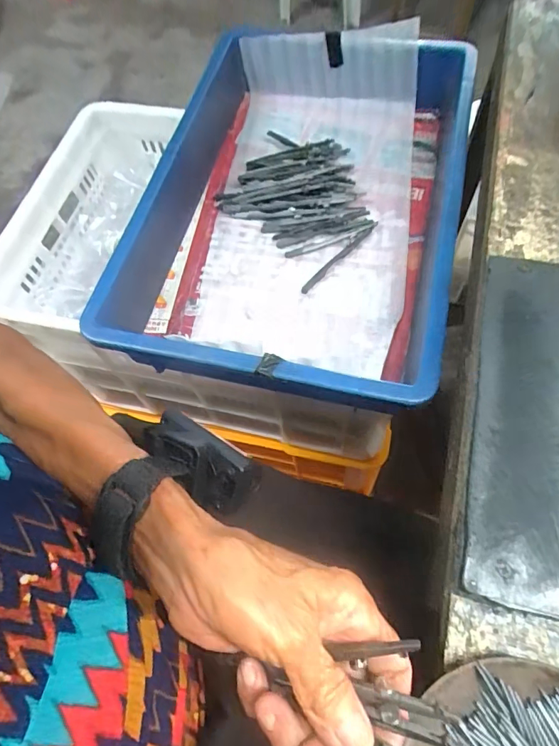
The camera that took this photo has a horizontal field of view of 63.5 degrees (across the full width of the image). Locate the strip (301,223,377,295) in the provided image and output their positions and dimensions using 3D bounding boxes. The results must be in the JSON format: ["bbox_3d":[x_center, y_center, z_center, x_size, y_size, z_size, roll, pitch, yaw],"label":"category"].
[{"bbox_3d":[0.061,-0.119,0.462,0.010,0.009,0.110,40,74,21],"label":"strip"}]

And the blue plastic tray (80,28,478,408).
[{"bbox_3d":[0.025,-0.184,0.459,0.274,0.098,0.434,10,66,10],"label":"blue plastic tray"}]

